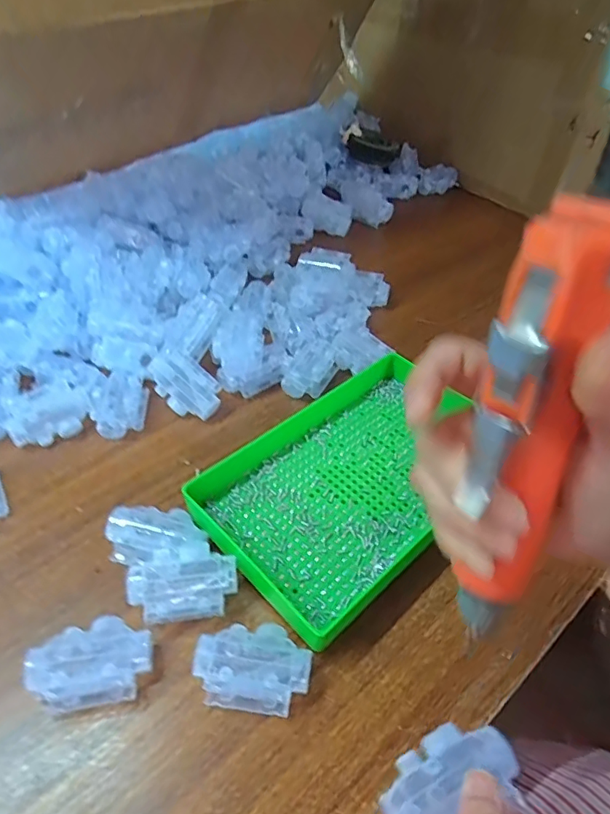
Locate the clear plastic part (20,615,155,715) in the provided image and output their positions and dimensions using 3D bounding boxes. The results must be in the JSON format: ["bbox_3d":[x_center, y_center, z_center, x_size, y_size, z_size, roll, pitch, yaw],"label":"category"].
[{"bbox_3d":[-0.130,0.155,0.322,0.069,0.028,0.046,-5,47,-11],"label":"clear plastic part"}]

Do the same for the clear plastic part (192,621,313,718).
[{"bbox_3d":[-0.032,0.160,0.325,0.068,0.027,0.047,9,46,3],"label":"clear plastic part"}]

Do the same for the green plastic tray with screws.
[{"bbox_3d":[0.042,0.055,0.436,0.155,0.034,0.245,37,53,27],"label":"green plastic tray with screws"}]

